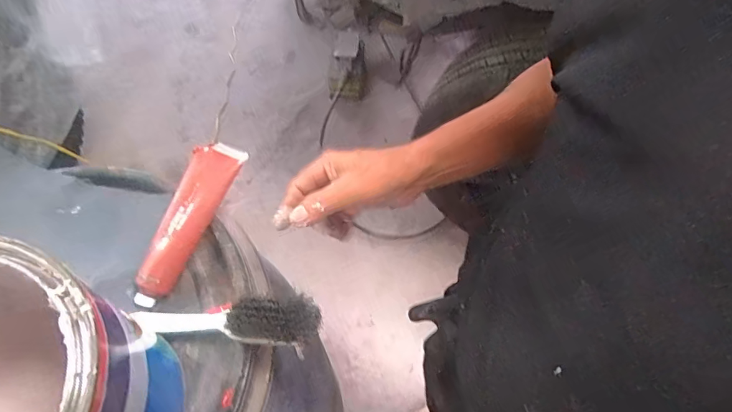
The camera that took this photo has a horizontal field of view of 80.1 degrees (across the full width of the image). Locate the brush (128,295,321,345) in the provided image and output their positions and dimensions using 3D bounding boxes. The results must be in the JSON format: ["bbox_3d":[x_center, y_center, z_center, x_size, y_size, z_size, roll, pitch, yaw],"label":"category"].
[{"bbox_3d":[-0.134,0.103,0.391,0.182,0.049,0.042,-6,58,16],"label":"brush"}]

